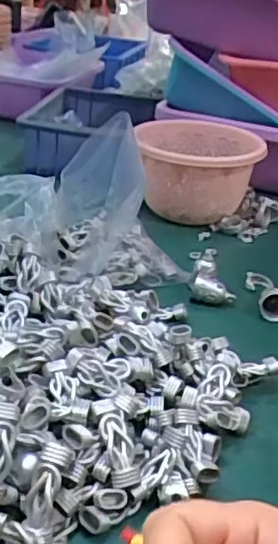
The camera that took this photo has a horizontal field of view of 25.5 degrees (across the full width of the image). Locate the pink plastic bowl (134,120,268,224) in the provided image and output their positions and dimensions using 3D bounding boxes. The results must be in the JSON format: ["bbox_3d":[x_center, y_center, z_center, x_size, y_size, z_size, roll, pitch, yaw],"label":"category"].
[{"bbox_3d":[0.061,-0.107,0.667,0.124,0.081,0.133,5,27,-3],"label":"pink plastic bowl"}]

